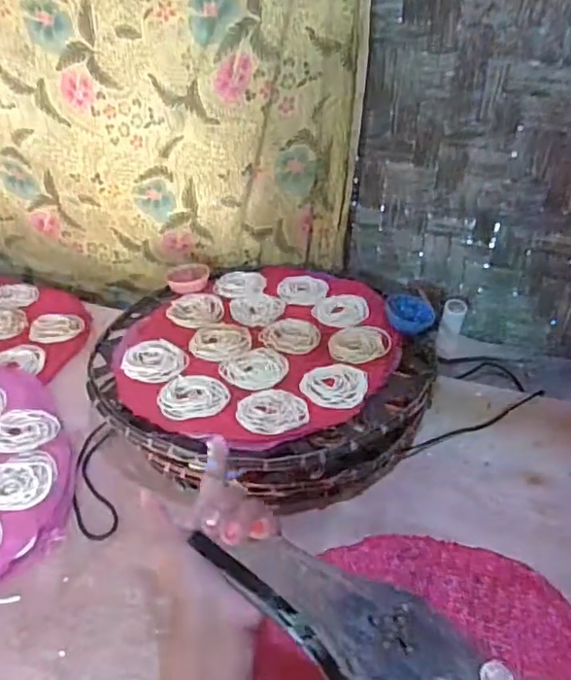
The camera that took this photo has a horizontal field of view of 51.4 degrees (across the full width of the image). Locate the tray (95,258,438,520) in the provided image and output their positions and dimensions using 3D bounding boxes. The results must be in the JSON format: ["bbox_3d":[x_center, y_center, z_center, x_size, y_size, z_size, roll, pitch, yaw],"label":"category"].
[{"bbox_3d":[-0.025,0.018,0.725,0.392,0.077,0.387,-27,50,-25],"label":"tray"}]

